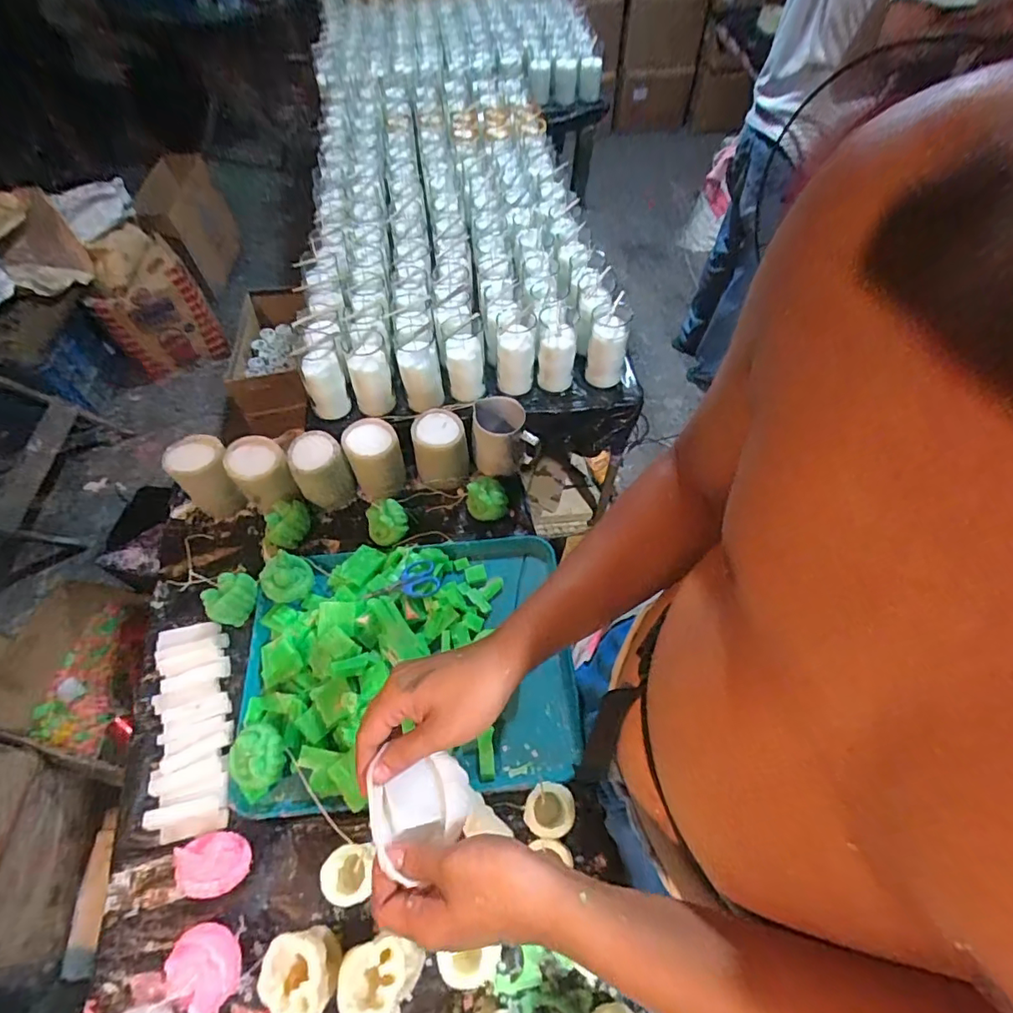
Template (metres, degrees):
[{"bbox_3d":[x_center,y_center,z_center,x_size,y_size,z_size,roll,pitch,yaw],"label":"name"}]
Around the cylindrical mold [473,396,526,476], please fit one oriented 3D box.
[{"bbox_3d":[-0.013,-0.115,0.879,0.082,0.089,0.095,-1,58,-1],"label":"cylindrical mold"}]

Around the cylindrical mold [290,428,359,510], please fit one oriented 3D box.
[{"bbox_3d":[-0.290,-0.058,0.832,0.079,0.111,0.073,0,58,0],"label":"cylindrical mold"}]

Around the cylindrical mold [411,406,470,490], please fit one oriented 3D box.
[{"bbox_3d":[-0.106,-0.094,0.850,0.083,0.105,0.084,-9,58,-6],"label":"cylindrical mold"}]

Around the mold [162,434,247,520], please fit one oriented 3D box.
[{"bbox_3d":[-0.469,-0.046,0.831,0.082,0.120,0.081,0,58,0],"label":"mold"}]

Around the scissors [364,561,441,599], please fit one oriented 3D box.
[{"bbox_3d":[-0.150,0.107,0.753,0.102,0.014,0.056,-12,59,-8],"label":"scissors"}]

